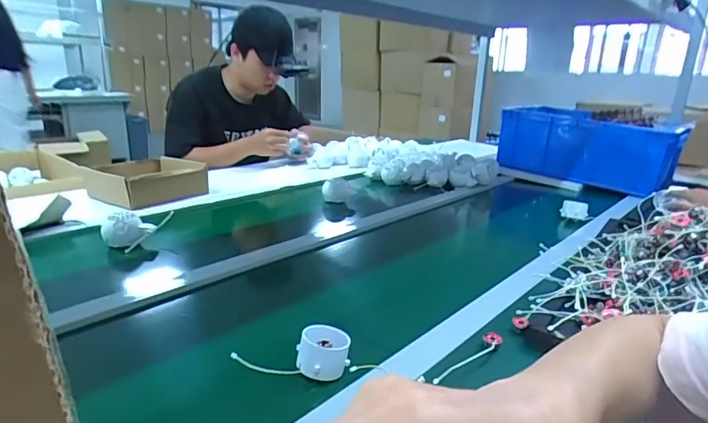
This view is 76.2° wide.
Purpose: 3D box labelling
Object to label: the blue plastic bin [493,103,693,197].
[{"bbox_3d":[0.672,-0.196,1.325,0.447,0.177,0.188,20,28,39],"label":"blue plastic bin"}]

